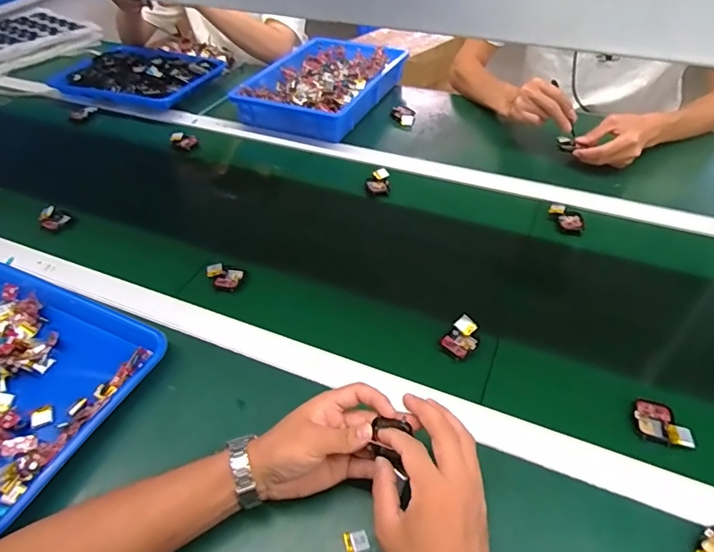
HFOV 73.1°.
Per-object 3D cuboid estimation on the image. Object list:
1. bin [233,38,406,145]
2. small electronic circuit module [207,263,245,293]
[{"bbox_3d":[-0.071,-0.407,1.029,0.262,0.073,0.345,16,48,19],"label":"bin"},{"bbox_3d":[-0.180,-0.001,0.654,0.045,0.017,0.038,23,51,24],"label":"small electronic circuit module"}]

